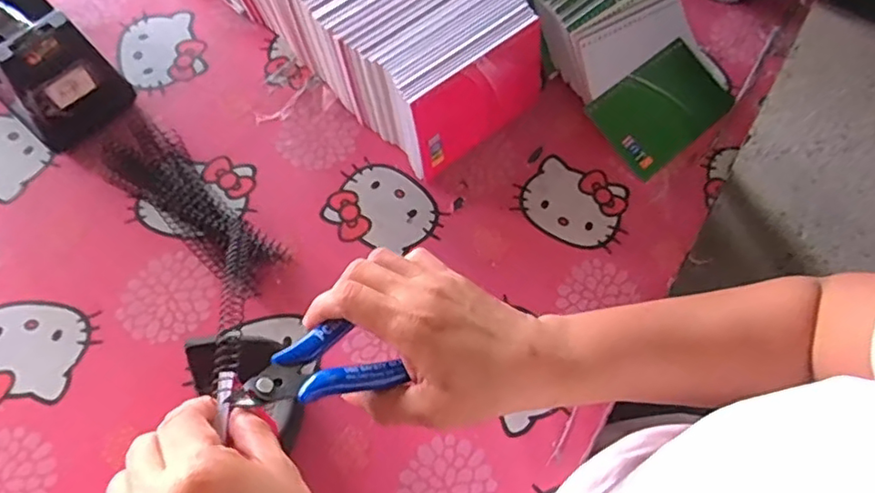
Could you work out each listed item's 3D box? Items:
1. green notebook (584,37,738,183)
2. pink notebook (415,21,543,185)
[{"bbox_3d":[0.193,-0.120,0.513,0.123,0.006,0.077,-37,88,-16],"label":"green notebook"},{"bbox_3d":[0.037,-0.117,0.472,0.139,0.078,0.007,-40,57,-21],"label":"pink notebook"}]

